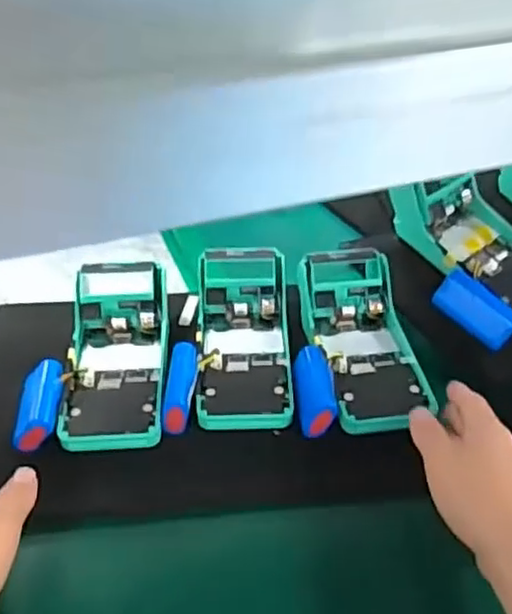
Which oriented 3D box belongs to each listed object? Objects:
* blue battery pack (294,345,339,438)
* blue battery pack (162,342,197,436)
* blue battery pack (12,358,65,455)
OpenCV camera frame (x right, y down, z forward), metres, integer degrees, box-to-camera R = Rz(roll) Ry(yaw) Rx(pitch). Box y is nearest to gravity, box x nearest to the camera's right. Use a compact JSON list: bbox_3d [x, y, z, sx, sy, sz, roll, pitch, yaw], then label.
[{"bbox_3d":[0.045,0.060,0.505,0.028,0.023,0.077,1,46,-5],"label":"blue battery pack"},{"bbox_3d":[-0.057,0.059,0.507,0.021,0.023,0.074,4,51,-1],"label":"blue battery pack"},{"bbox_3d":[-0.162,0.070,0.498,0.032,0.022,0.075,1,45,-5],"label":"blue battery pack"}]

